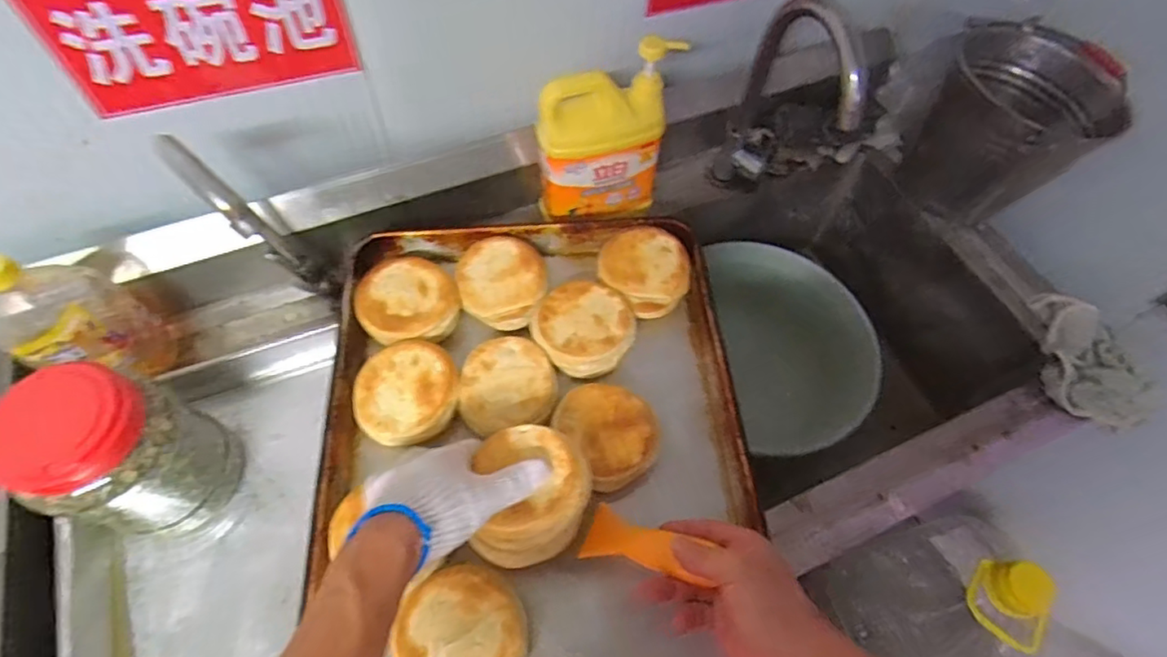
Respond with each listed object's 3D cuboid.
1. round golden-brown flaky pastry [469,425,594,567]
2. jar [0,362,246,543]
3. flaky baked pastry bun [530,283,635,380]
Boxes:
[{"bbox_3d":[-0.043,0.137,0.500,0.094,0.051,0.110,7,60,0],"label":"round golden-brown flaky pastry"},{"bbox_3d":[-0.402,0.113,0.517,0.106,0.195,0.108,2,60,-3],"label":"jar"},{"bbox_3d":[0.001,-0.003,0.628,0.100,0.032,0.097,2,60,-3],"label":"flaky baked pastry bun"}]

